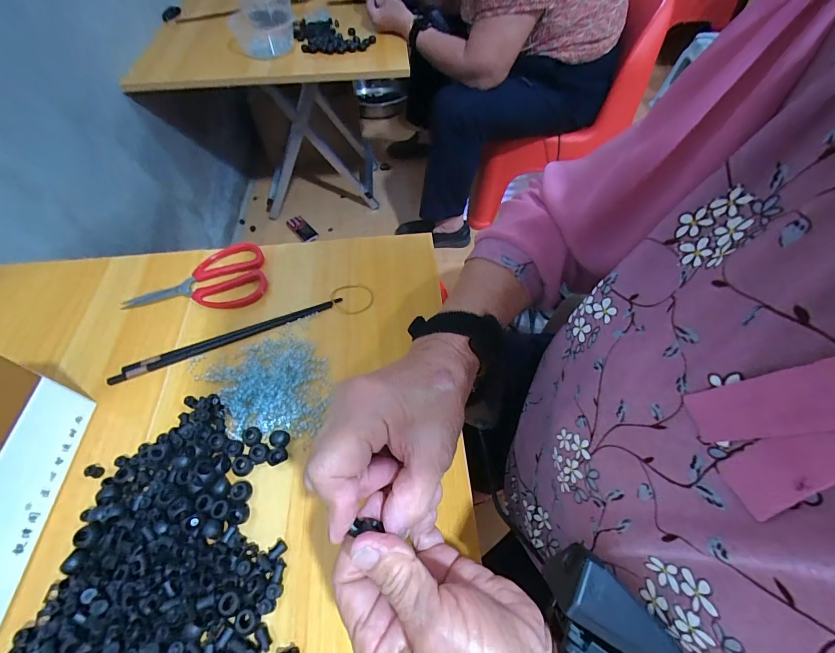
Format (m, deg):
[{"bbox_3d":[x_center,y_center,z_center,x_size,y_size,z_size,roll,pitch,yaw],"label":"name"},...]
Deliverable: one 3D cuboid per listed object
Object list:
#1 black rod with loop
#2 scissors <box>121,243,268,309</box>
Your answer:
[{"bbox_3d":[-0.189,0.001,0.415,0.279,0.006,0.041,-17,58,-10],"label":"black rod with loop"},{"bbox_3d":[-0.270,-0.053,0.447,0.162,0.016,0.087,-15,58,-10],"label":"scissors"}]

